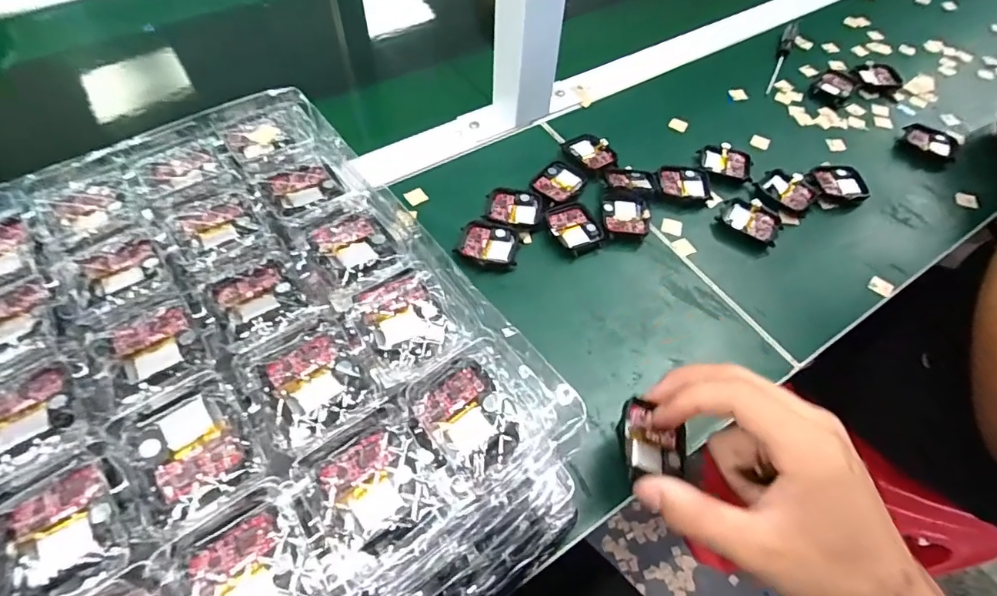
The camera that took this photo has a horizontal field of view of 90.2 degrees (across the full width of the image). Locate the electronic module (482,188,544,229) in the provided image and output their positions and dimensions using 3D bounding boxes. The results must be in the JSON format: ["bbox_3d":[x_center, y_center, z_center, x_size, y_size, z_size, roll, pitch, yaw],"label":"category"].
[{"bbox_3d":[0.012,-0.072,0.399,0.045,0.009,0.039,2,56,-1],"label":"electronic module"}]

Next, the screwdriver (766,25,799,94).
[{"bbox_3d":[0.304,-0.261,0.537,0.015,0.016,0.127,27,59,15],"label":"screwdriver"}]

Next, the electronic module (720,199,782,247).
[{"bbox_3d":[0.205,-0.063,0.404,0.044,0.013,0.036,25,59,14],"label":"electronic module"}]

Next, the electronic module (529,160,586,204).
[{"bbox_3d":[0.050,-0.097,0.414,0.036,0.004,0.043,33,61,18],"label":"electronic module"}]

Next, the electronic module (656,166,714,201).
[{"bbox_3d":[0.158,-0.099,0.423,0.045,0.006,0.036,7,56,2],"label":"electronic module"}]

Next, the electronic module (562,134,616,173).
[{"bbox_3d":[0.081,-0.128,0.437,0.036,0.007,0.047,-30,62,-20],"label":"electronic module"}]

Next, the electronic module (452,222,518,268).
[{"bbox_3d":[-0.008,-0.039,0.380,0.044,0.012,0.035,10,57,5],"label":"electronic module"}]

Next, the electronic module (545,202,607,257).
[{"bbox_3d":[0.060,-0.055,0.389,0.037,0.005,0.045,-21,60,-15],"label":"electronic module"}]

